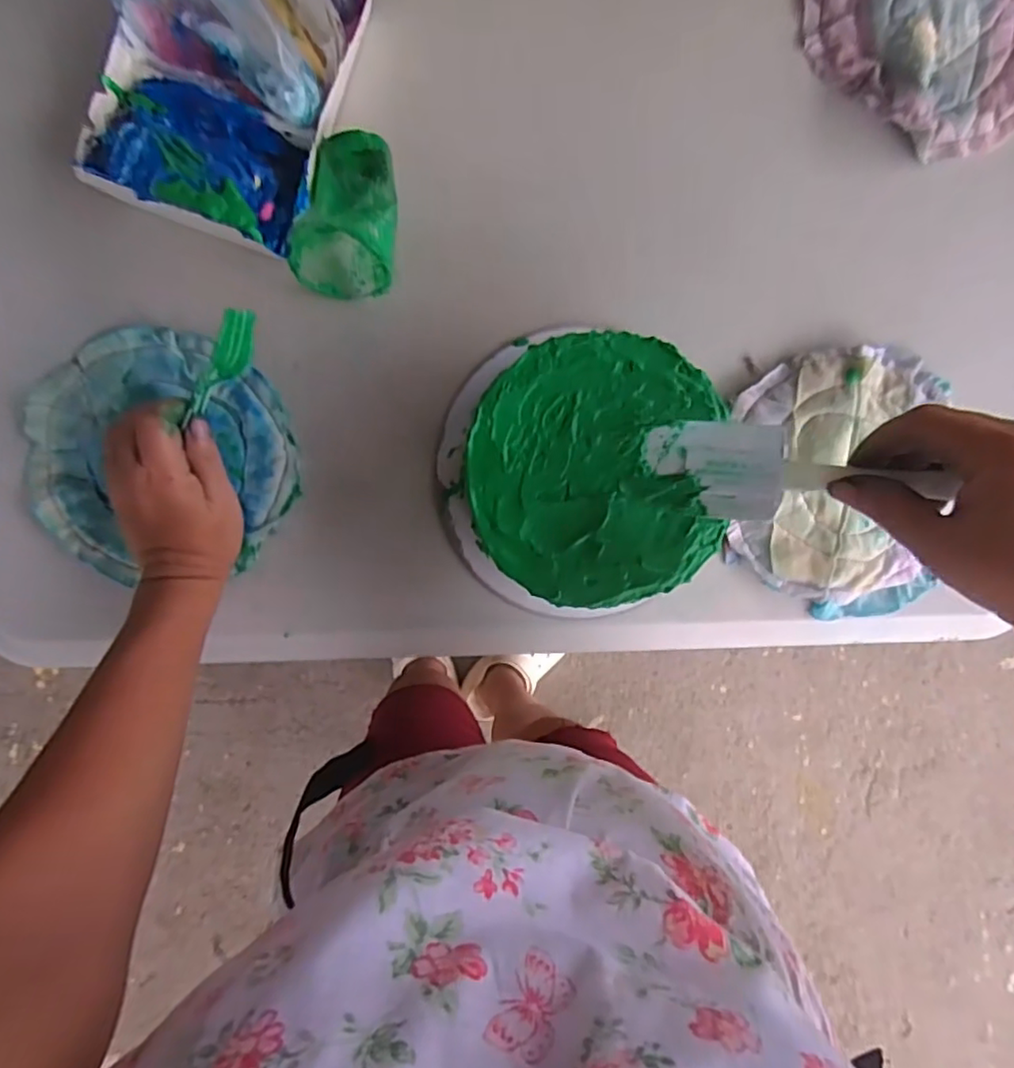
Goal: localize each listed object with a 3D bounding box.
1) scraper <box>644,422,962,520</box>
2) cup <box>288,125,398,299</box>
[{"bbox_3d":[0.133,-0.026,0.296,0.131,0.013,0.046,9,112,8],"label":"scraper"},{"bbox_3d":[-0.099,-0.199,0.382,0.065,0.055,0.087,4,93,-1],"label":"cup"}]

